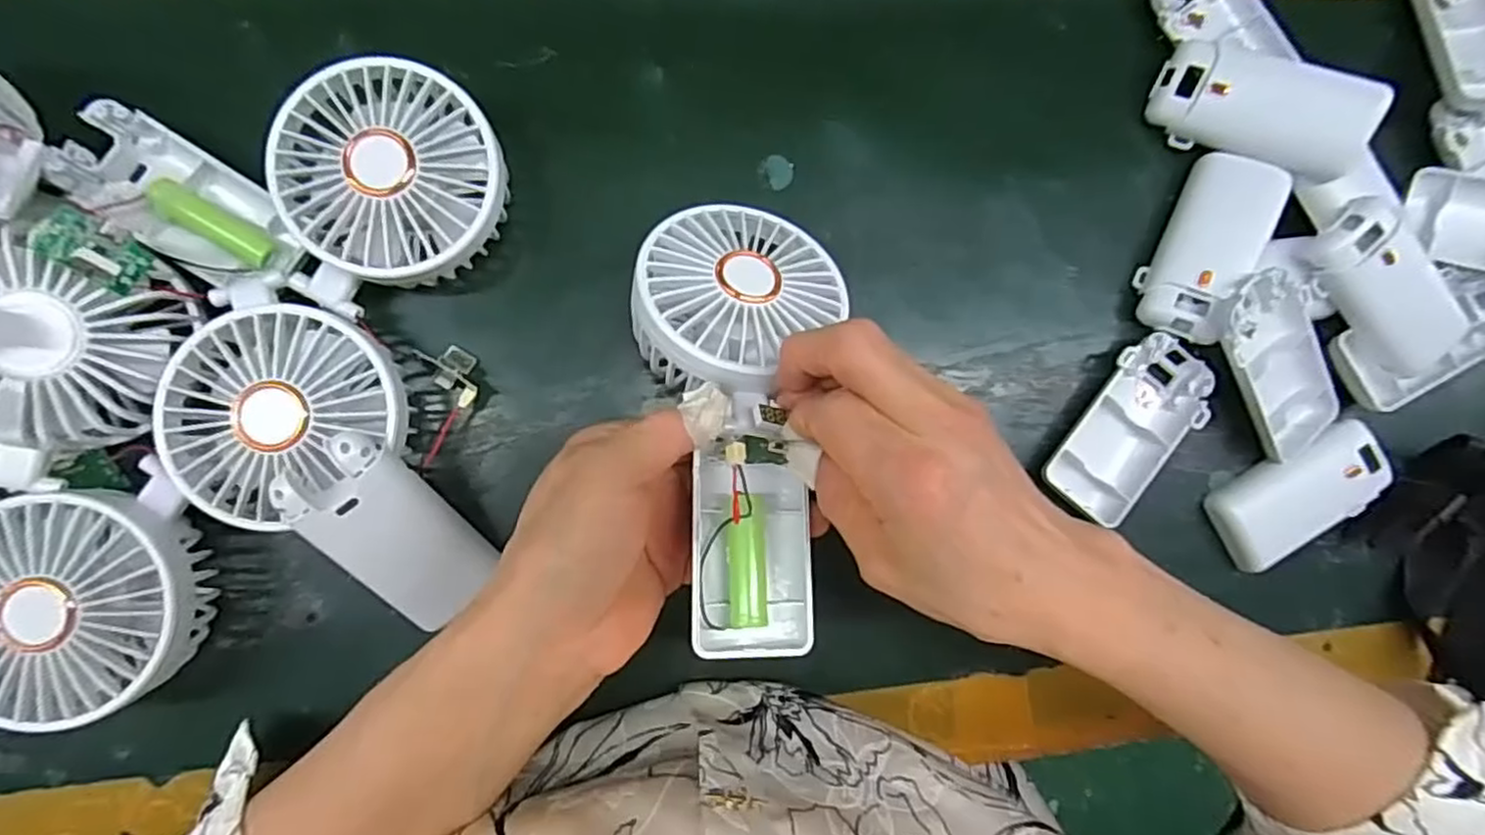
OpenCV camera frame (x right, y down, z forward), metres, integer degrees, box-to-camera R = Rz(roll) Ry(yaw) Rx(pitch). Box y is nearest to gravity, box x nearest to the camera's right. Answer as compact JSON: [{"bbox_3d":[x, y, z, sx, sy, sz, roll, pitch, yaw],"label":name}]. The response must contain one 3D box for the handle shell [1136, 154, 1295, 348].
[{"bbox_3d":[0.229,-0.084,0.342,0.039,0.026,0.094,28,85,-5],"label":"handle shell"}]

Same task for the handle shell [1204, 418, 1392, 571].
[{"bbox_3d":[0.285,0.041,0.356,0.092,0.013,0.044,-27,91,-7],"label":"handle shell"}]

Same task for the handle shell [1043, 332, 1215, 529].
[{"bbox_3d":[0.190,0.005,0.347,0.050,0.016,0.097,35,84,-4],"label":"handle shell"}]

